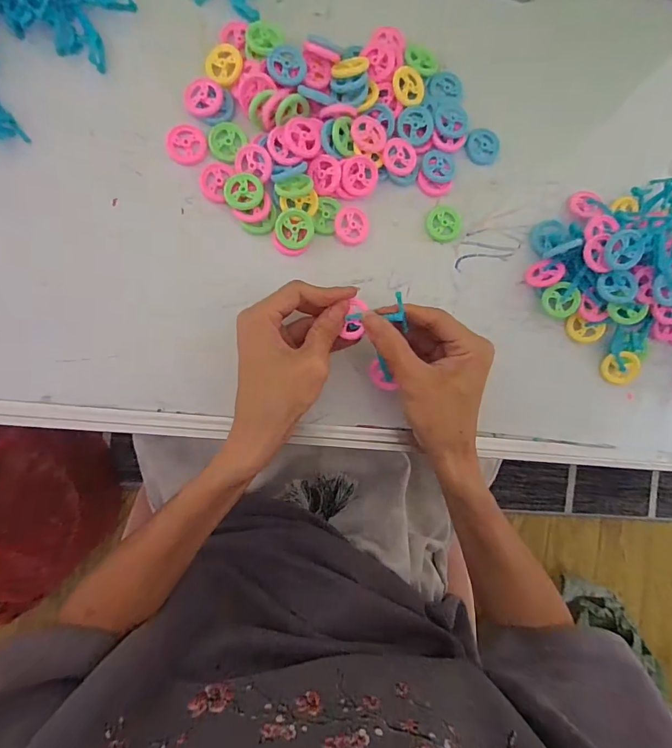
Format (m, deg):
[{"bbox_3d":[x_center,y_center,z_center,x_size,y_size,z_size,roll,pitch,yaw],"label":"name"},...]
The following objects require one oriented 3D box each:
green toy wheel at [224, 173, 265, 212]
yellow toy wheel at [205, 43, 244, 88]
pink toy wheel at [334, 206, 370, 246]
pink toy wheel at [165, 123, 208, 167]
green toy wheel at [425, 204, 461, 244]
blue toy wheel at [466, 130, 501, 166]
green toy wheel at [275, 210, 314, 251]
[{"bbox_3d":[-0.071,-0.141,0.320,0.029,0.006,0.028,0,90,-9],"label":"green toy wheel"},{"bbox_3d":[-0.086,-0.237,0.316,0.027,0.006,0.033,5,90,-9],"label":"yellow toy wheel"},{"bbox_3d":[0.013,-0.120,0.336,0.028,0.004,0.030,0,90,-9],"label":"pink toy wheel"},{"bbox_3d":[-0.114,-0.175,0.315,0.029,0.004,0.030,0,90,-9],"label":"pink toy wheel"},{"bbox_3d":[0.092,-0.128,0.351,0.030,0.004,0.032,0,90,-9],"label":"green toy wheel"},{"bbox_3d":[0.127,-0.196,0.355,0.031,0.006,0.026,-1,90,-9],"label":"blue toy wheel"},{"bbox_3d":[-0.032,-0.113,0.323,0.030,0.004,0.029,-2,107,-6],"label":"green toy wheel"}]

